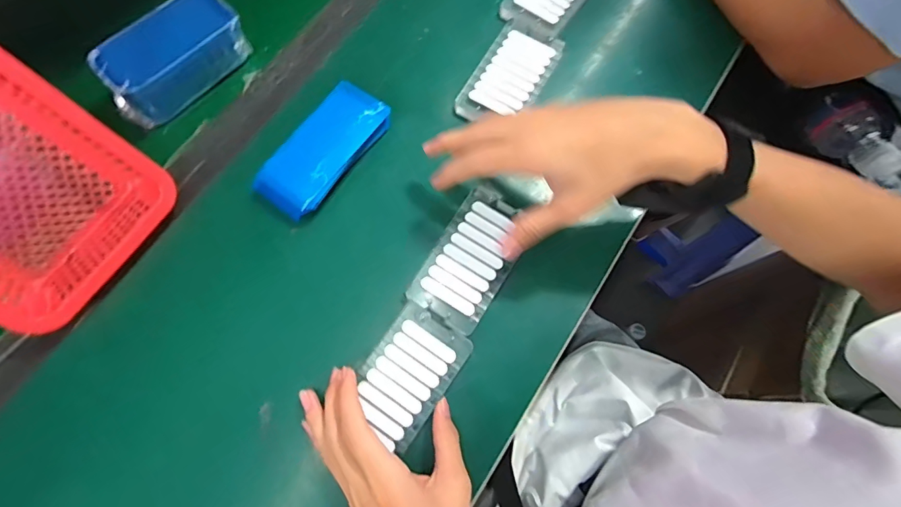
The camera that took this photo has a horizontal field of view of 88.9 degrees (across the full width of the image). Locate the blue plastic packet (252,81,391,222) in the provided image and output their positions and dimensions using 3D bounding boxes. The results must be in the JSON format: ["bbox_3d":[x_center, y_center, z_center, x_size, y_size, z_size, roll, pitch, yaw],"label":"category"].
[{"bbox_3d":[-0.115,-0.095,0.424,0.060,0.033,0.134,34,74,8],"label":"blue plastic packet"}]

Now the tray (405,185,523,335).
[{"bbox_3d":[0.020,0.001,0.397,0.064,0.009,0.121,30,74,7],"label":"tray"}]

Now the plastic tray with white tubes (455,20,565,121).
[{"bbox_3d":[0.061,-0.180,0.468,0.065,0.015,0.122,29,74,7],"label":"plastic tray with white tubes"}]

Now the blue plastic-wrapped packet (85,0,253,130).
[{"bbox_3d":[-0.259,-0.186,0.433,0.134,0.052,0.068,-43,79,-14],"label":"blue plastic-wrapped packet"}]

